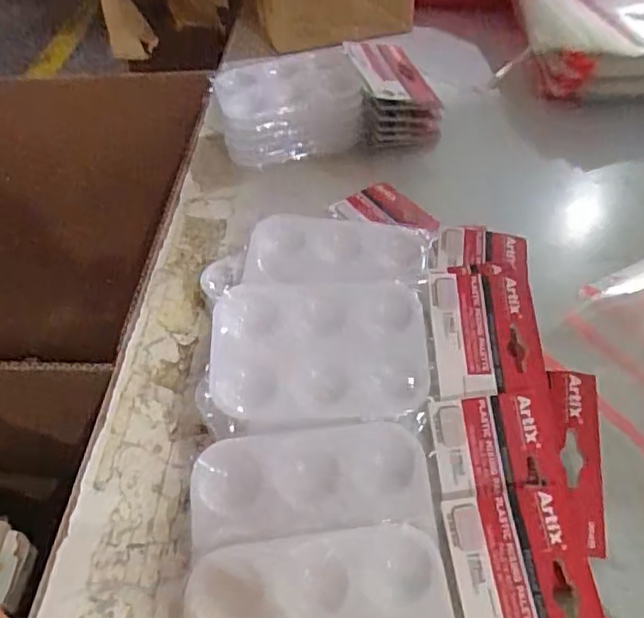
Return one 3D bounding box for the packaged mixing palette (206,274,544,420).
[{"bbox_3d":[0.033,0.020,0.367,0.190,0.012,0.090,-1,60,-4],"label":"packaged mixing palette"}]

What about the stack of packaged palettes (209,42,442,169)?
[{"bbox_3d":[0.004,-0.185,0.586,0.200,0.074,0.105,-18,47,-11],"label":"stack of packaged palettes"}]

